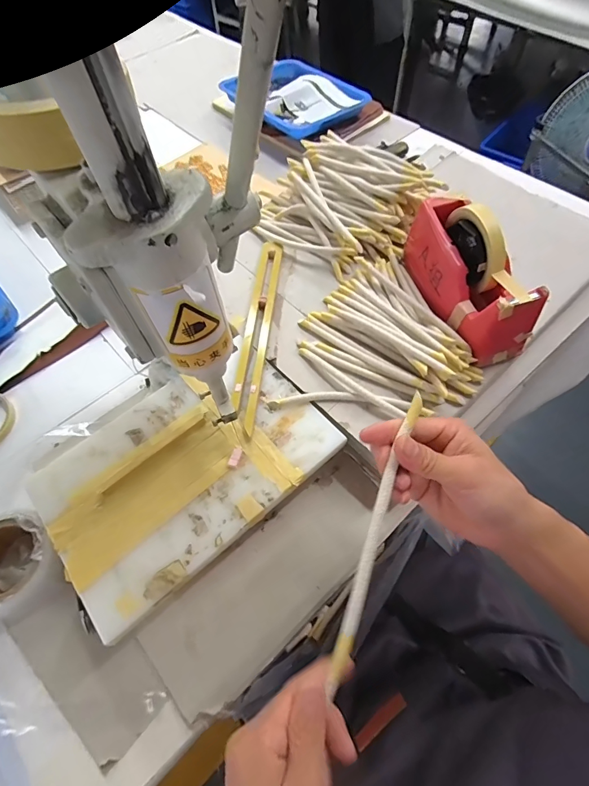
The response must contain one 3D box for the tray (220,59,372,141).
[{"bbox_3d":[0.001,-0.629,0.837,0.219,0.033,0.244,-38,66,-18],"label":"tray"}]

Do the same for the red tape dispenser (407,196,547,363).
[{"bbox_3d":[0.208,-0.149,0.471,0.068,0.112,0.203,-16,61,-7],"label":"red tape dispenser"}]

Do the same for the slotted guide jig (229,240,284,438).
[{"bbox_3d":[-0.047,-0.089,0.519,0.032,0.011,0.301,4,61,4],"label":"slotted guide jig"}]

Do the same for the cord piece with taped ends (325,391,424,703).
[{"bbox_3d":[0.059,0.102,0.290,0.014,0.005,0.212,17,78,11],"label":"cord piece with taped ends"}]

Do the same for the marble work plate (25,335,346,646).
[{"bbox_3d":[-0.118,0.075,0.435,0.297,0.010,0.198,-37,66,-17],"label":"marble work plate"}]

